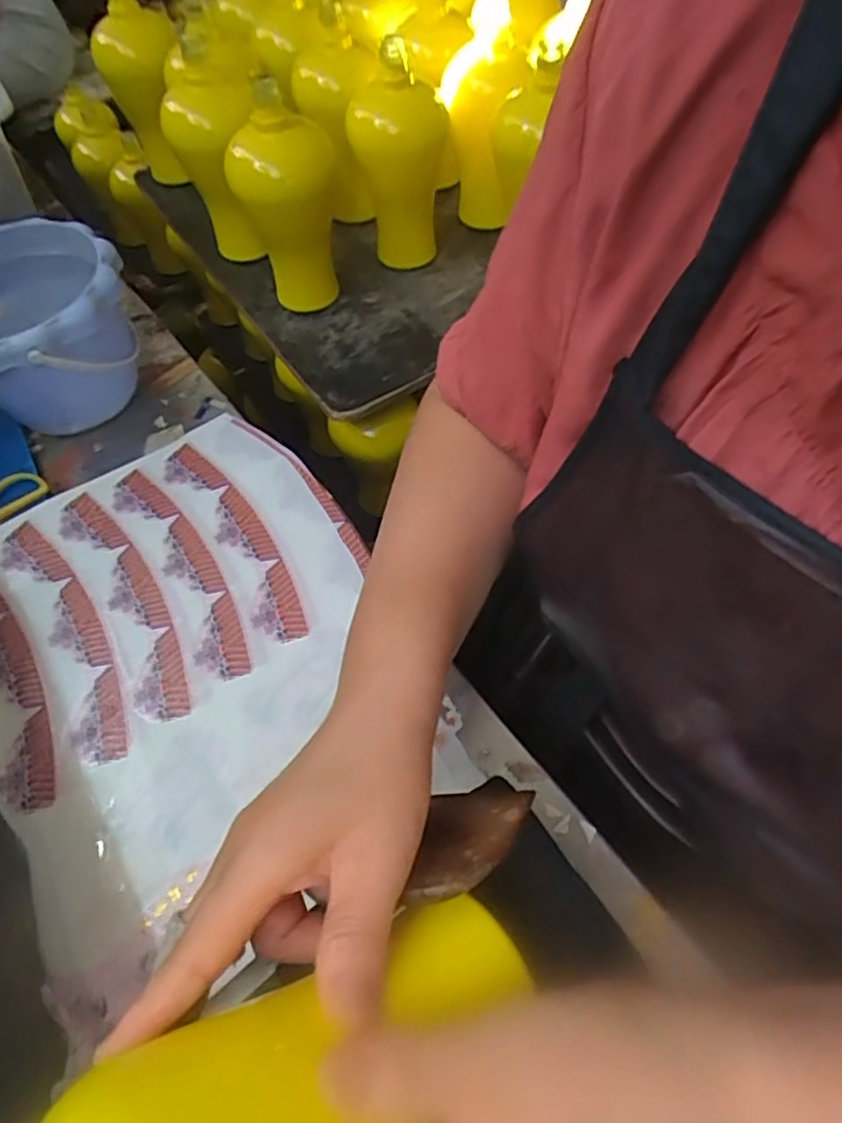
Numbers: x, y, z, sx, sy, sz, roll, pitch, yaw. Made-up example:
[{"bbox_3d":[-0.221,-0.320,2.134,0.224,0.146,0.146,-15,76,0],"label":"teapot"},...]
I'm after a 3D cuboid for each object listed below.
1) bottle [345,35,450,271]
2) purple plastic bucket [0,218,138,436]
[{"bbox_3d":[-0.020,-0.419,0.707,0.094,0.216,0.102,-3,58,2],"label":"bottle"},{"bbox_3d":[-0.304,-0.175,0.533,0.164,0.118,0.146,38,68,24],"label":"purple plastic bucket"}]

